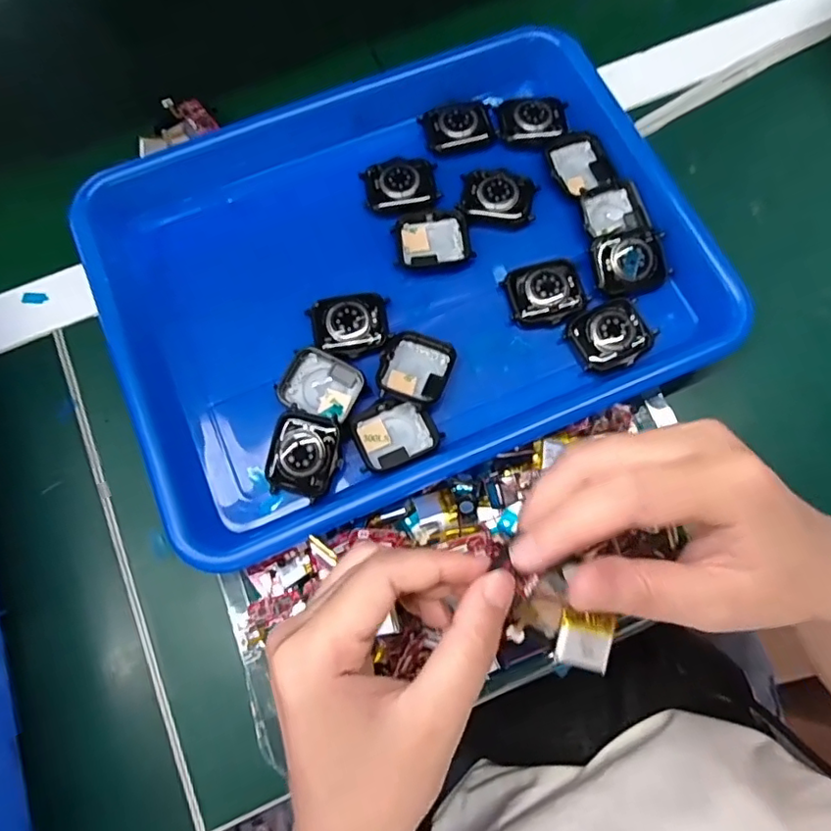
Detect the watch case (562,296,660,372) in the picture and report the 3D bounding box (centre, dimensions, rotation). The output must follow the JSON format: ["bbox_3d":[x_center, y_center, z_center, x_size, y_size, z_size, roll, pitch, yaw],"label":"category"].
[{"bbox_3d":[0.111,-0.046,0.322,0.043,0.008,0.037,-31,74,-8],"label":"watch case"}]

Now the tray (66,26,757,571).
[{"bbox_3d":[-0.014,-0.094,0.347,0.319,0.054,0.270,-23,73,-6],"label":"tray"}]

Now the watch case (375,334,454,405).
[{"bbox_3d":[0.000,-0.027,0.315,0.038,0.011,0.041,11,73,5],"label":"watch case"}]

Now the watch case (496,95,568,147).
[{"bbox_3d":[0.076,-0.186,0.361,0.046,0.007,0.036,-13,73,-3],"label":"watch case"}]

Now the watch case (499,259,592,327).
[{"bbox_3d":[0.076,-0.072,0.329,0.044,0.008,0.036,-12,73,-3],"label":"watch case"}]

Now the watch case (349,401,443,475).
[{"bbox_3d":[-0.011,0.010,0.307,0.043,0.008,0.033,-21,73,-6],"label":"watch case"}]

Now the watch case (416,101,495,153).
[{"bbox_3d":[0.028,-0.183,0.359,0.044,0.005,0.030,-11,73,-2],"label":"watch case"}]

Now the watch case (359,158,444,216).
[{"bbox_3d":[-0.009,-0.141,0.349,0.045,0.006,0.034,-14,73,-3],"label":"watch case"}]

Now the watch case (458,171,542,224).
[{"bbox_3d":[0.051,-0.134,0.347,0.045,0.007,0.033,5,73,3],"label":"watch case"}]

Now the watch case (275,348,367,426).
[{"bbox_3d":[-0.051,-0.017,0.315,0.042,0.013,0.034,22,74,8],"label":"watch case"}]

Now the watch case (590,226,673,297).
[{"bbox_3d":[0.125,-0.089,0.331,0.042,0.011,0.036,-14,89,-1],"label":"watch case"}]

